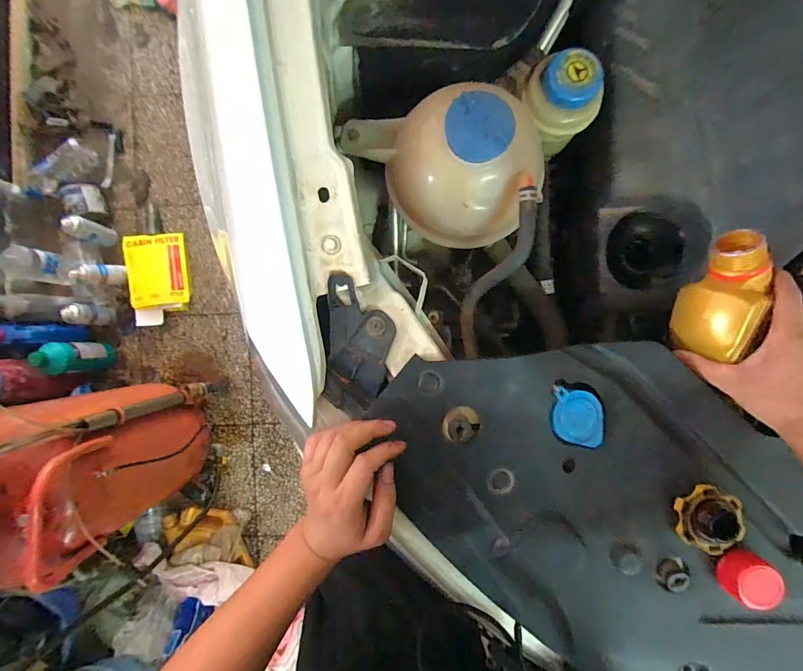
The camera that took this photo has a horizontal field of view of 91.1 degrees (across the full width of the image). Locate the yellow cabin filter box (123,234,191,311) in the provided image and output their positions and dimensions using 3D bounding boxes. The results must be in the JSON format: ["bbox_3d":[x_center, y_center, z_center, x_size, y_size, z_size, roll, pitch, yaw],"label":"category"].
[{"bbox_3d":[-0.847,-0.217,1.363,0.193,0.052,0.269,-6,90,2],"label":"yellow cabin filter box"}]

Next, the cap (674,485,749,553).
[{"bbox_3d":[0.299,0.178,0.386,0.061,0.022,0.058,0,90,2],"label":"cap"}]

